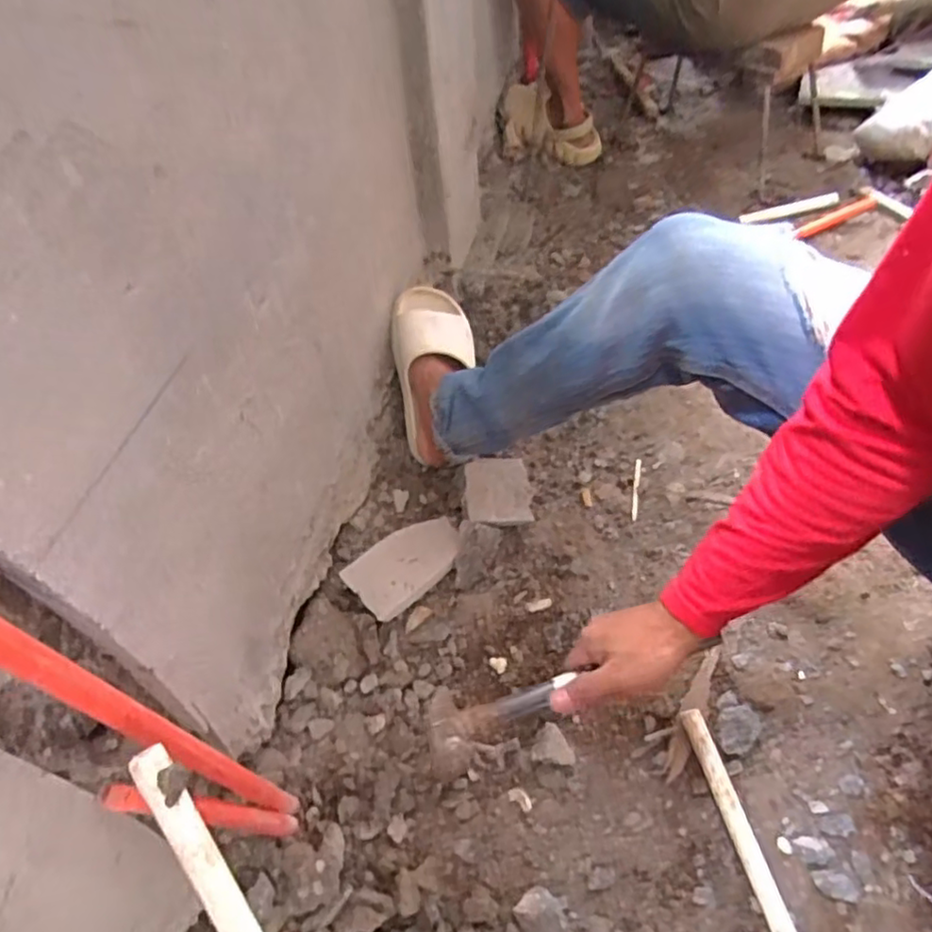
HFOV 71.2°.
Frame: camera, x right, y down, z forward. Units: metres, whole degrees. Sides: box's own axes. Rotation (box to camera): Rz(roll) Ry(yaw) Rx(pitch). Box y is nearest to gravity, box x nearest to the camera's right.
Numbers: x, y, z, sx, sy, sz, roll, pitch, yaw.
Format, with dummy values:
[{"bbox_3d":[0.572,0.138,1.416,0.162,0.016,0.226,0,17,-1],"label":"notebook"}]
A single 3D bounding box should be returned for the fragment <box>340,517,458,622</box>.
[{"bbox_3d":[-0.072,0.124,0.822,0.146,0.034,0.085,-35,56,-22],"label":"fragment"}]

